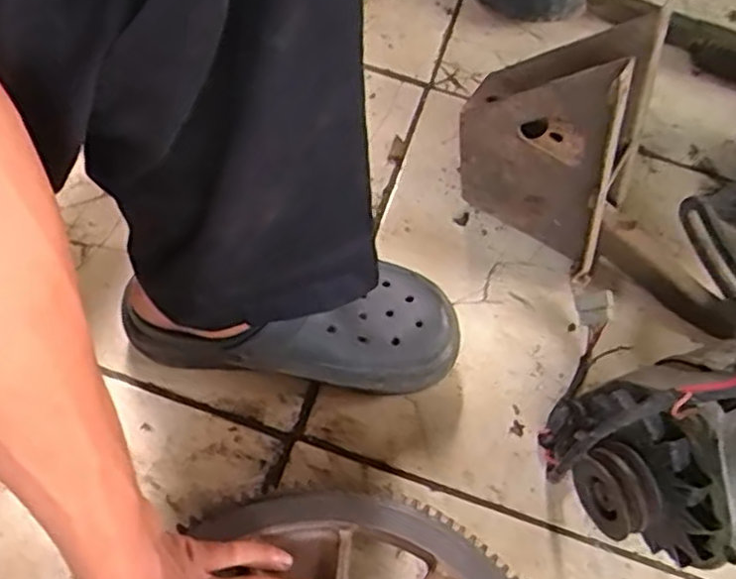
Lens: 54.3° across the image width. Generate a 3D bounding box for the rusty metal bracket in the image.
[{"bbox_3d":[0.150,-0.121,0.595,0.147,0.213,0.111,22,64,6],"label":"rusty metal bracket"}]

